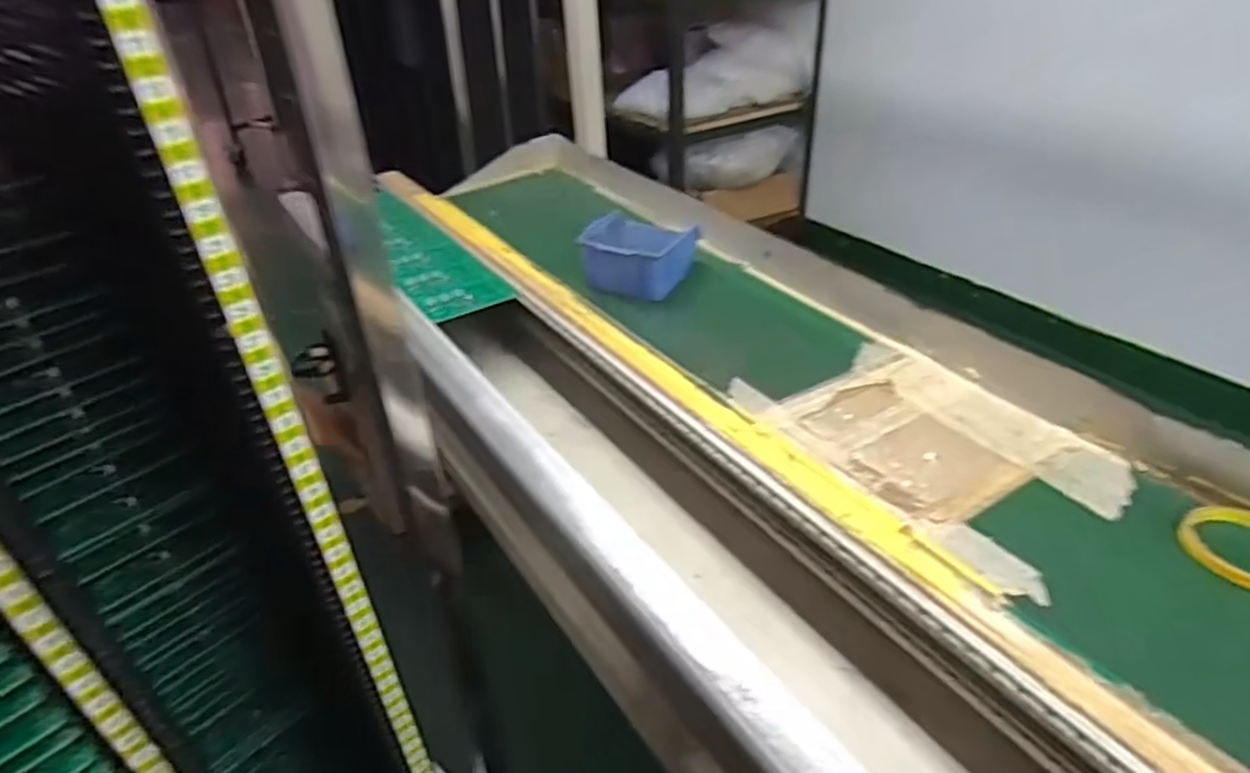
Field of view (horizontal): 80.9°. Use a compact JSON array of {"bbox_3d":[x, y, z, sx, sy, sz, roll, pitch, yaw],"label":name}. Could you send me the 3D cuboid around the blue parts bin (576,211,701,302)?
[{"bbox_3d":[0.016,-0.173,0.953,0.127,0.067,0.136,11,36,18],"label":"blue parts bin"}]

